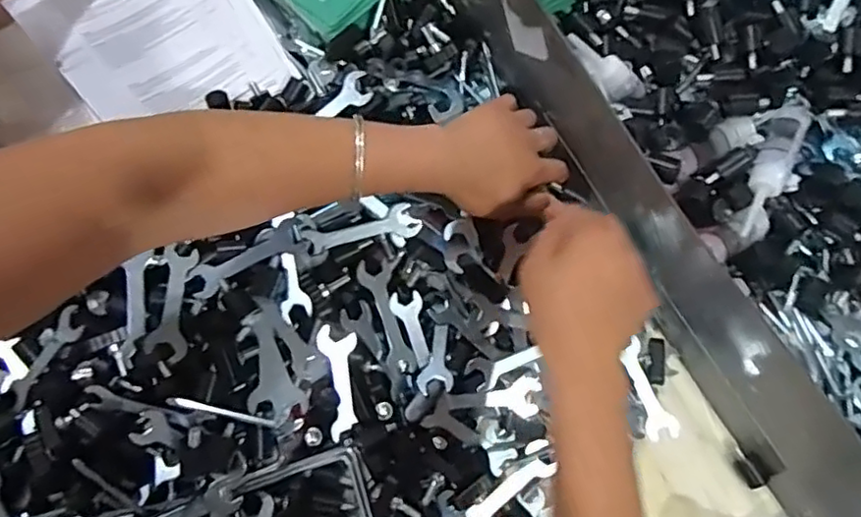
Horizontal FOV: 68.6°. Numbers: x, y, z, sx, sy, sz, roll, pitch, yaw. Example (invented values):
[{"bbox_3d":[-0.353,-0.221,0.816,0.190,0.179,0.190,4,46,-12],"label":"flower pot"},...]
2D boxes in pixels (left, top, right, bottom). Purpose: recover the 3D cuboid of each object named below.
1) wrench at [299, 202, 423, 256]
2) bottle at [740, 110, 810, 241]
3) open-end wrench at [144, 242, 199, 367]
[{"bbox_3d":[-0.054,-0.021,0.499,0.090,0.005,0.026,-16,103,-5],"label":"wrench"},{"bbox_3d":[0.255,-0.066,0.475,0.024,0.022,0.103,29,77,5],"label":"bottle"},{"bbox_3d":[-0.195,0.034,0.476,0.028,0.009,0.091,-3,60,-3],"label":"open-end wrench"}]

